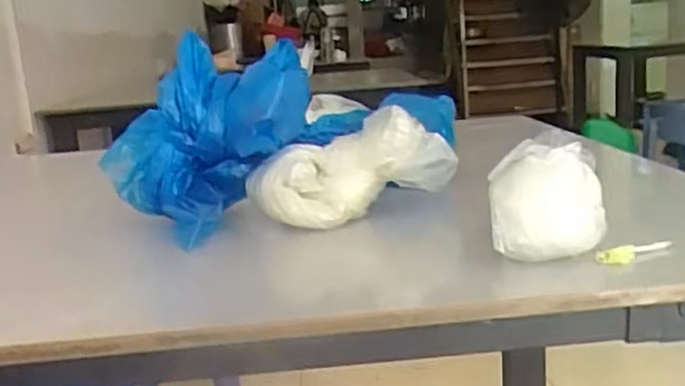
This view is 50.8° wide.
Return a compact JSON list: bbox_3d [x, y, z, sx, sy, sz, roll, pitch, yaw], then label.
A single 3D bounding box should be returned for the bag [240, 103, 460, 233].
[{"bbox_3d":[0.007,-0.018,0.516,0.141,0.063,0.054,-10,14,-20],"label":"bag"}]

